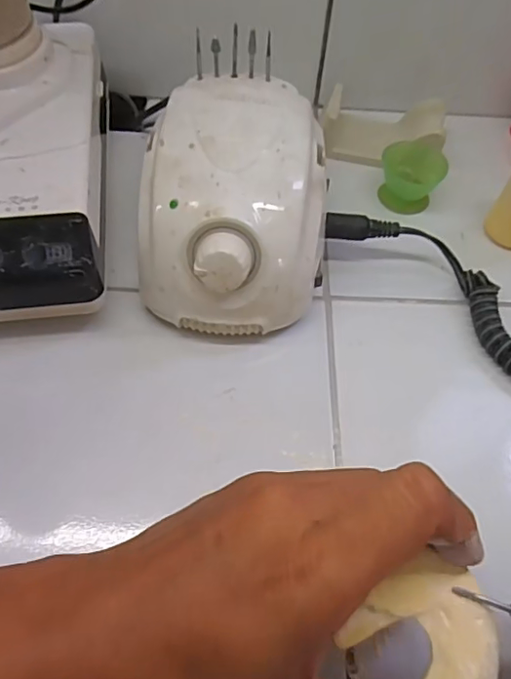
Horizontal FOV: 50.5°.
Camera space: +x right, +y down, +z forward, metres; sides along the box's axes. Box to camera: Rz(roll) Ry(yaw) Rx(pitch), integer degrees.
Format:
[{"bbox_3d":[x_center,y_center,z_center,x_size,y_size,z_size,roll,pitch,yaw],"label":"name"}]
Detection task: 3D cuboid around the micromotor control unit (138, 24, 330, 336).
[{"bbox_3d":[-0.009,-0.078,0.317,0.100,0.086,0.141,6,56,2],"label":"micromotor control unit"}]

